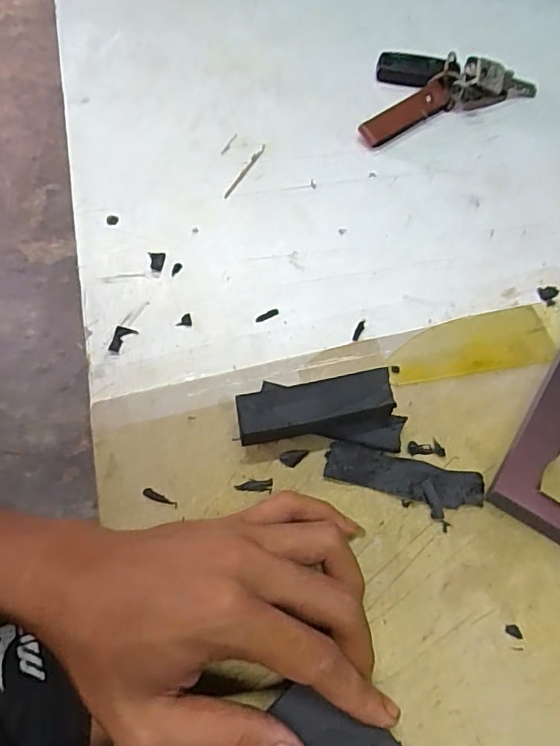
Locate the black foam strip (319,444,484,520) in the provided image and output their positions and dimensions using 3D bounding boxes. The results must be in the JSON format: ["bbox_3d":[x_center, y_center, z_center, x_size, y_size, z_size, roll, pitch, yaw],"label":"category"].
[{"bbox_3d":[0.065,0.058,0.288,0.082,0.005,0.025,14,63,7],"label":"black foam strip"}]

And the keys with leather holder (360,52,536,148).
[{"bbox_3d":[0.118,-0.230,0.425,0.143,0.021,0.075,-23,64,-11],"label":"keys with leather holder"}]

